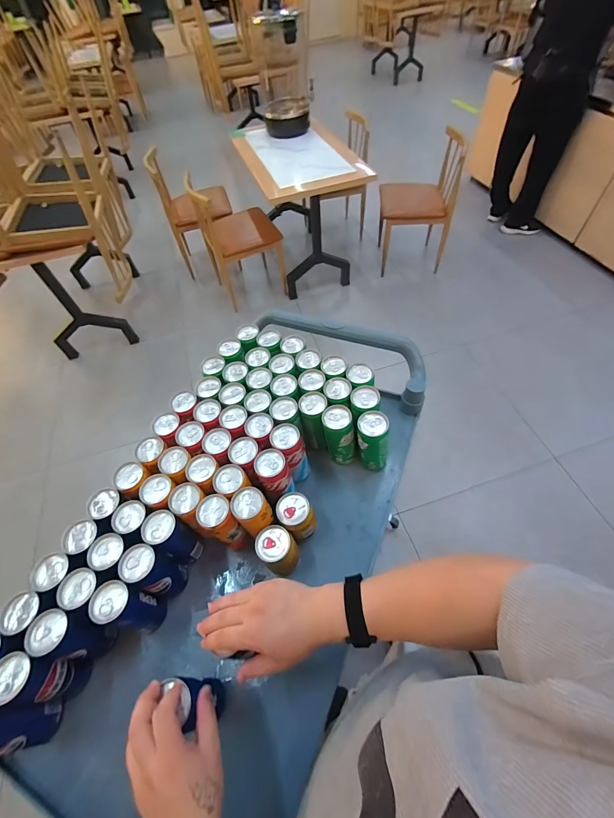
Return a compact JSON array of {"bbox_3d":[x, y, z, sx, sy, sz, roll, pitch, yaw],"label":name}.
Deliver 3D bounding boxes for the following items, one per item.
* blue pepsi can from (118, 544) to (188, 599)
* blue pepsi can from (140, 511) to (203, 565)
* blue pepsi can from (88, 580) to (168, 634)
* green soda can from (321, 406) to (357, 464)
[{"bbox_3d":[-0.248,0.272,0.561,0.052,0.141,0.057,-2,55,3],"label":"blue pepsi can"},{"bbox_3d":[-0.227,0.229,0.589,0.055,0.122,0.073,-39,61,-20],"label":"blue pepsi can"},{"bbox_3d":[-0.275,0.314,0.533,0.054,0.142,0.056,-2,55,3],"label":"blue pepsi can"},{"bbox_3d":[0.064,0.054,0.669,0.058,0.138,0.054,-2,55,3],"label":"green soda can"}]

